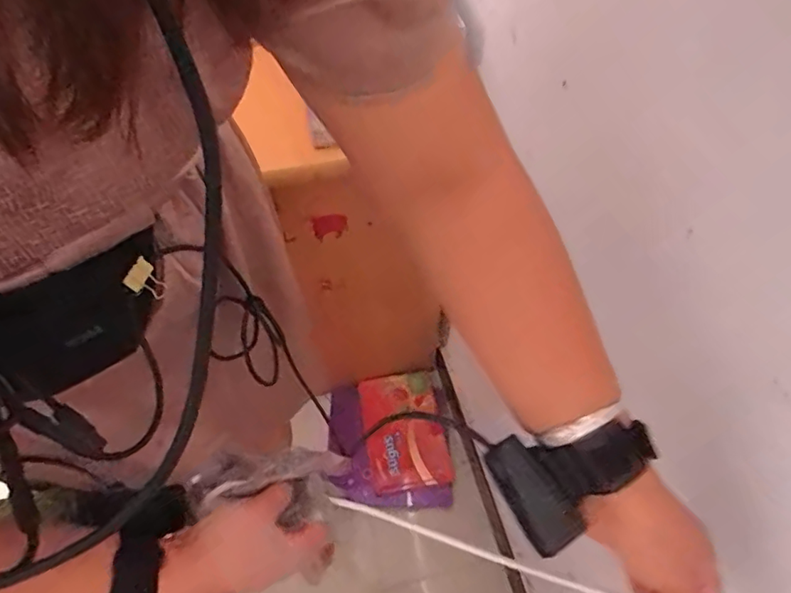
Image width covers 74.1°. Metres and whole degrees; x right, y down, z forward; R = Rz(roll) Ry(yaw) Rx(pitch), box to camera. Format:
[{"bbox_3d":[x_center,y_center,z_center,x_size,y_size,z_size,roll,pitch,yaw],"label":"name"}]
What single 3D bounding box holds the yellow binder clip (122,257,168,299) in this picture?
[{"bbox_3d":[-0.190,-0.012,0.396,0.012,0.029,0.025,-5,46,49],"label":"yellow binder clip"}]

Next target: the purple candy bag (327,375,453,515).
[{"bbox_3d":[-0.016,0.319,1.172,0.258,0.036,0.293,-2,53,-1],"label":"purple candy bag"}]

